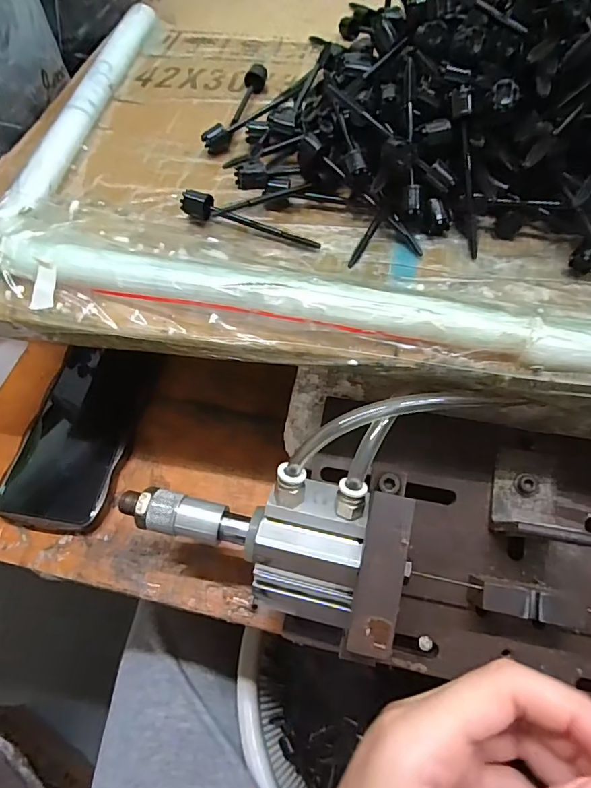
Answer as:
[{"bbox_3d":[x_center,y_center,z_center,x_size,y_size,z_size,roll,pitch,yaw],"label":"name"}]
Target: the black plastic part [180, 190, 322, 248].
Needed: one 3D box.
[{"bbox_3d":[-0.027,-0.101,0.275,0.084,0.015,0.013,20,62,14],"label":"black plastic part"}]

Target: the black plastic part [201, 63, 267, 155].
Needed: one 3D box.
[{"bbox_3d":[-0.040,-0.205,0.337,0.017,0.017,0.093,15,61,11],"label":"black plastic part"}]

